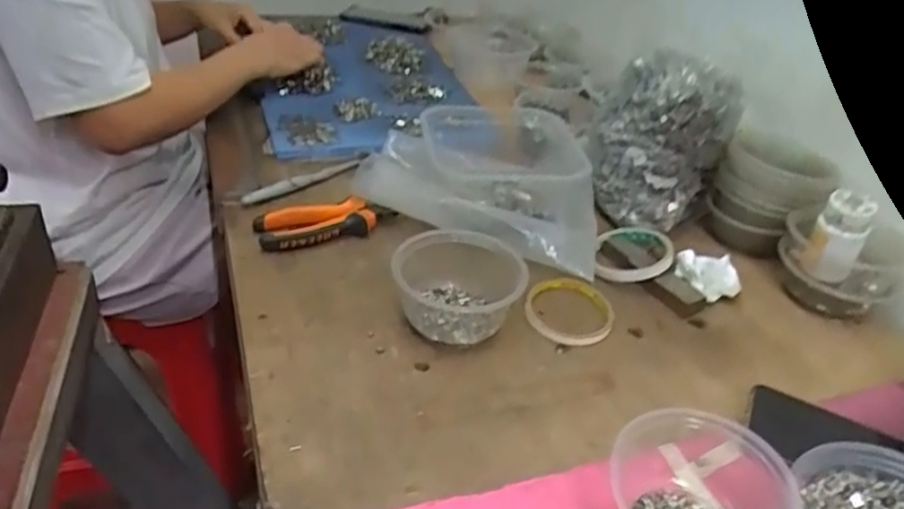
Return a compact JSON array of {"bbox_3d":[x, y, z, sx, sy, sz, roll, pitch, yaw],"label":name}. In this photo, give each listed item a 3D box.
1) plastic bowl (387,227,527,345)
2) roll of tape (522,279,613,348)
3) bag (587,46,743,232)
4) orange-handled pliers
[{"bbox_3d":[0.006,0.028,0.614,0.115,0.063,0.096,9,35,2],"label":"plastic bowl"},{"bbox_3d":[0.111,0.052,0.646,0.081,0.012,0.091,13,35,8],"label":"roll of tape"},{"bbox_3d":[0.236,-0.129,0.773,0.143,0.153,0.143,18,36,14],"label":"bag"},{"bbox_3d":[-0.132,-0.036,0.711,0.138,0.025,0.056,-9,38,-22],"label":"orange-handled pliers"}]

